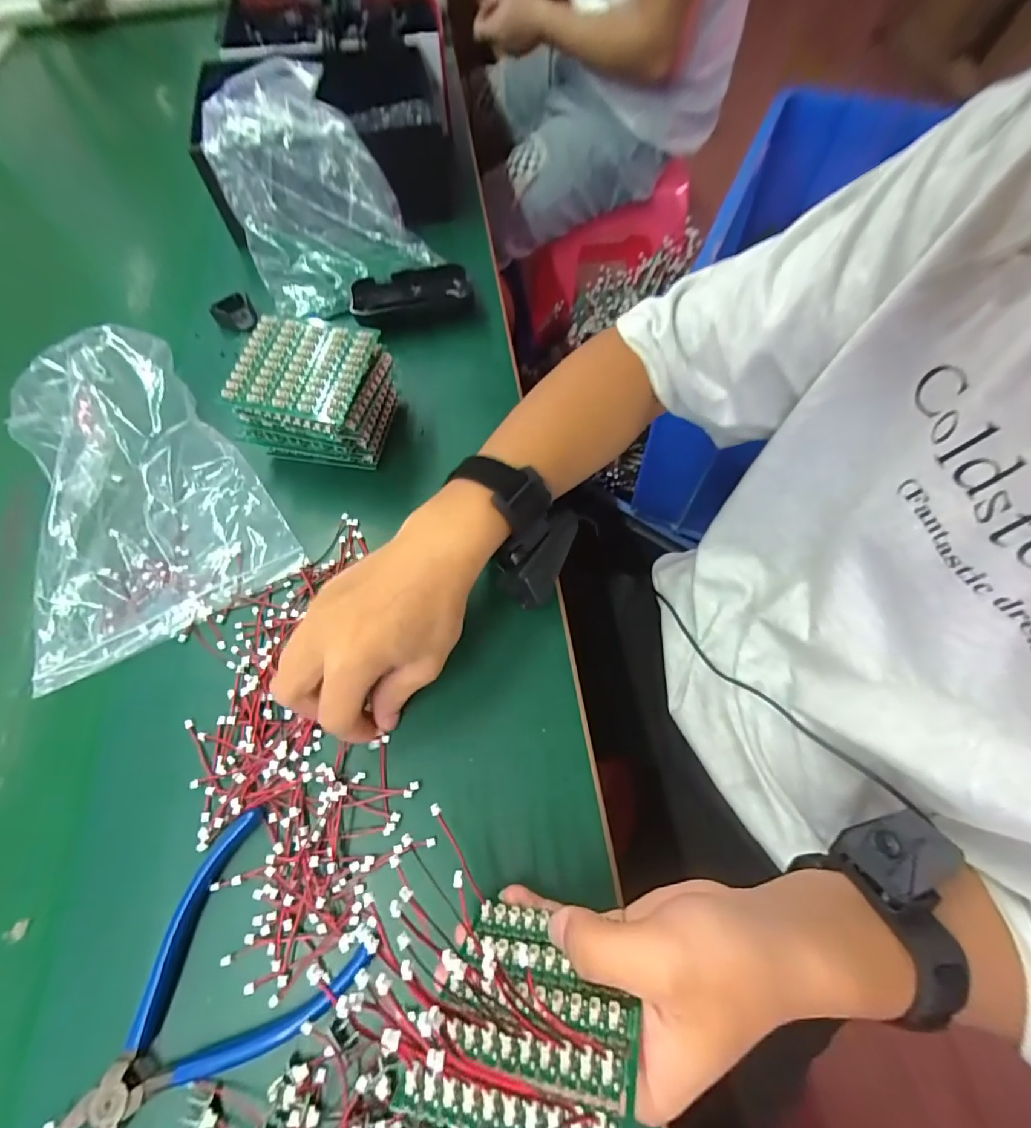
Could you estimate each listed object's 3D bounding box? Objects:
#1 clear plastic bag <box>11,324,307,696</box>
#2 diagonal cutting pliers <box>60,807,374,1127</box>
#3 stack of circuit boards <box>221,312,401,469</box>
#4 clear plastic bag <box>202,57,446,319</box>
[{"bbox_3d":[-0.283,-0.055,0.336,0.173,0.069,0.222,-32,68,-13],"label":"clear plastic bag"},{"bbox_3d":[-0.155,0.213,0.237,0.101,0.011,0.133,39,71,18],"label":"diagonal cutting pliers"},{"bbox_3d":[-0.145,-0.122,0.361,0.087,0.075,0.083,14,66,8],"label":"stack of circuit boards"},{"bbox_3d":[-0.191,-0.352,0.447,0.153,0.102,0.186,-27,67,-11],"label":"clear plastic bag"}]

